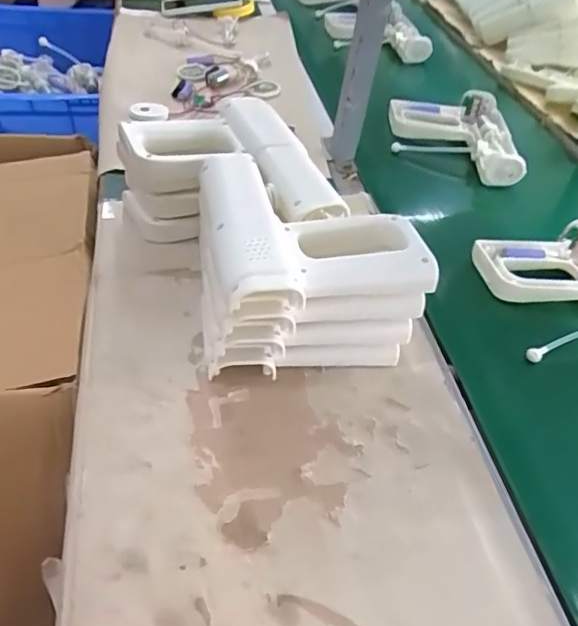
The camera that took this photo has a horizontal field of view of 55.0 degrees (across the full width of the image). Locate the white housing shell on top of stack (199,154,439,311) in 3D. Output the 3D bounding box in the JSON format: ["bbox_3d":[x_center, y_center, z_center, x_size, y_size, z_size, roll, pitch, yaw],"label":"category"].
[{"bbox_3d":[0.014,-0.086,0.517,0.185,0.043,0.208,-5,47,-14],"label":"white housing shell on top of stack"}]

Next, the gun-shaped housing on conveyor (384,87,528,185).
[{"bbox_3d":[0.257,-0.279,0.875,0.189,0.039,0.216,7,45,-2],"label":"gun-shaped housing on conveyor"}]

